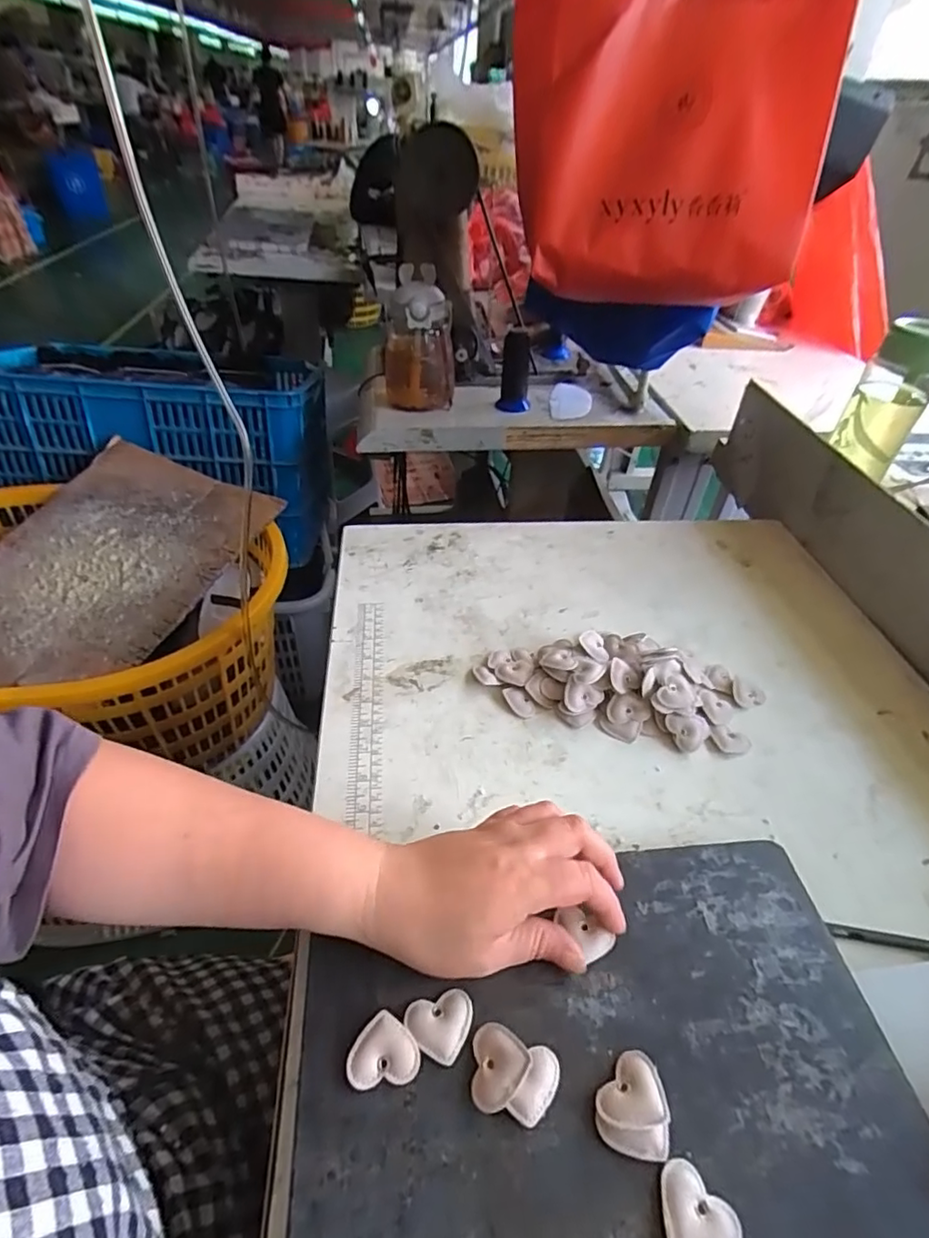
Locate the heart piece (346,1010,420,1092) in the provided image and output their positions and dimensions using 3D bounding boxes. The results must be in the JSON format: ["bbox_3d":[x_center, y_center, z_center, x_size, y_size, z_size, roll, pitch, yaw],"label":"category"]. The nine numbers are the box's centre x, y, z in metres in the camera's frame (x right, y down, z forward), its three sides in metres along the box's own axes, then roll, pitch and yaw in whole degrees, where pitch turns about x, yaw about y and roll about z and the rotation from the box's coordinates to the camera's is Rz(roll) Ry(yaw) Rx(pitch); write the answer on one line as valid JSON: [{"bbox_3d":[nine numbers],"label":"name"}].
[{"bbox_3d":[-0.040,0.212,0.287,0.034,0.006,0.029,-2,42,-7],"label":"heart piece"}]

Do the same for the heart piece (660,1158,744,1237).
[{"bbox_3d":[0.100,0.253,0.249,0.031,0.004,0.032,0,42,-5],"label":"heart piece"}]

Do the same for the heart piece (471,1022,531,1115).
[{"bbox_3d":[0.018,0.216,0.281,0.029,0.008,0.034,-16,34,19],"label":"heart piece"}]

